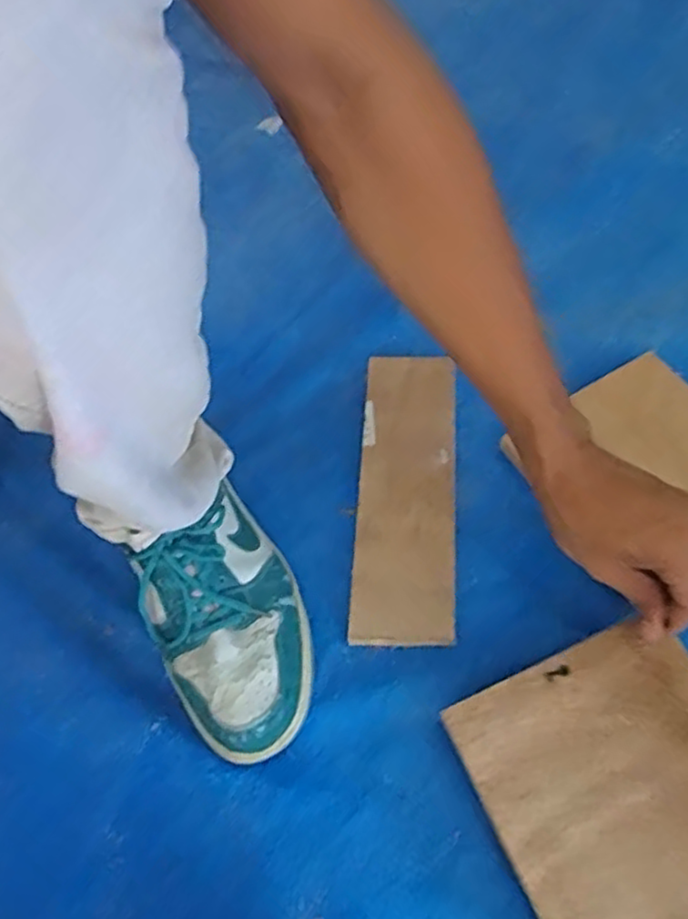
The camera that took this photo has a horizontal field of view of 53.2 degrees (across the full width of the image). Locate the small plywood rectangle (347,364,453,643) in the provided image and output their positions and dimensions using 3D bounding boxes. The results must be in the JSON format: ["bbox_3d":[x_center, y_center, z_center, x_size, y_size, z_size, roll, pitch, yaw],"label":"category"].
[{"bbox_3d":[0.050,0.020,0.556,0.075,0.018,0.254,1,60,7],"label":"small plywood rectangle"}]

